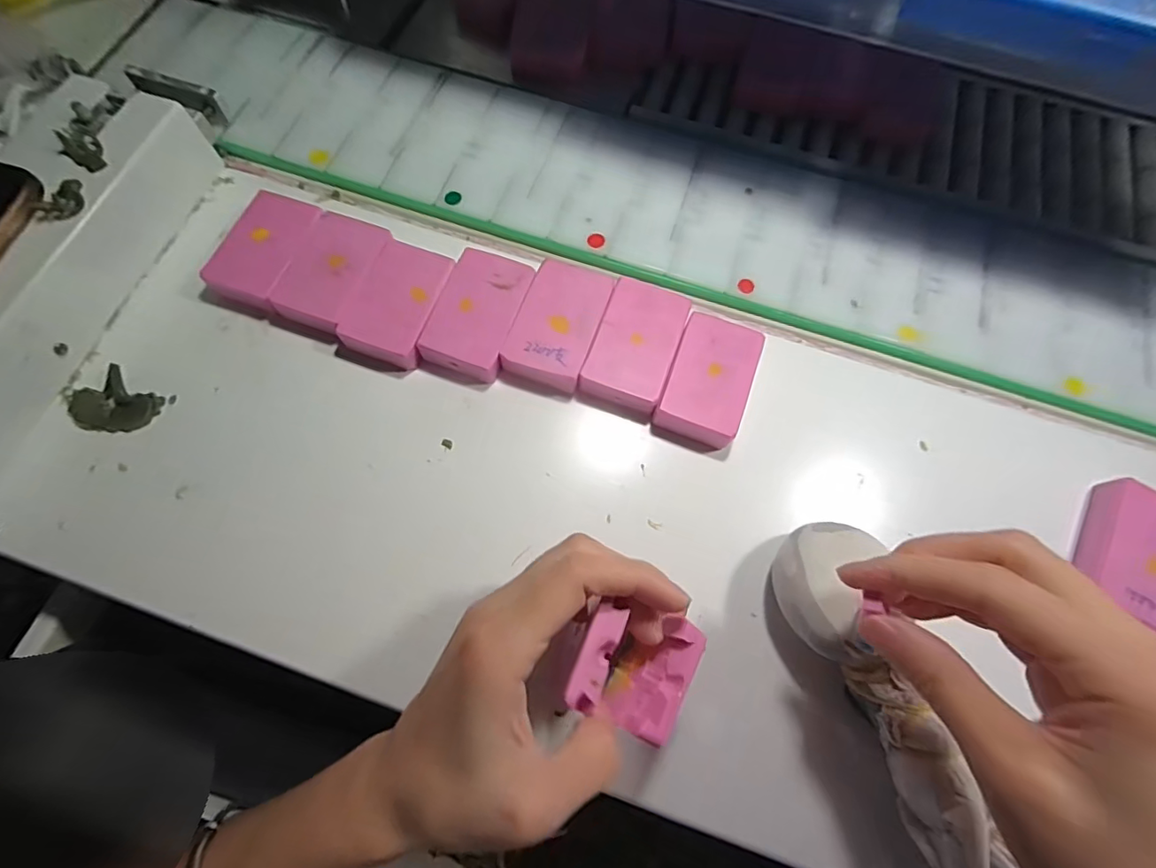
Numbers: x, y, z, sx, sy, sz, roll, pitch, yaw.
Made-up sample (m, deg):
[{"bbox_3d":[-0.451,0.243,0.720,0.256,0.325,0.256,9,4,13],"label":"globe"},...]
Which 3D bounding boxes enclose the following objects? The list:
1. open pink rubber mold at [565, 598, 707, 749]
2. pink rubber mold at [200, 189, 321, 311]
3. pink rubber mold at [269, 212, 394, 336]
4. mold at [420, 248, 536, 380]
[{"bbox_3d":[0.021,0.087,0.197,0.042,0.034,0.041,24,73,6],"label":"open pink rubber mold"},{"bbox_3d":[-0.183,-0.107,0.308,0.044,0.019,0.069,19,72,4],"label":"pink rubber mold"},{"bbox_3d":[-0.141,-0.093,0.303,0.044,0.018,0.072,18,72,4],"label":"pink rubber mold"},{"bbox_3d":[-0.056,-0.068,0.298,0.044,0.018,0.072,18,72,4],"label":"mold"}]

